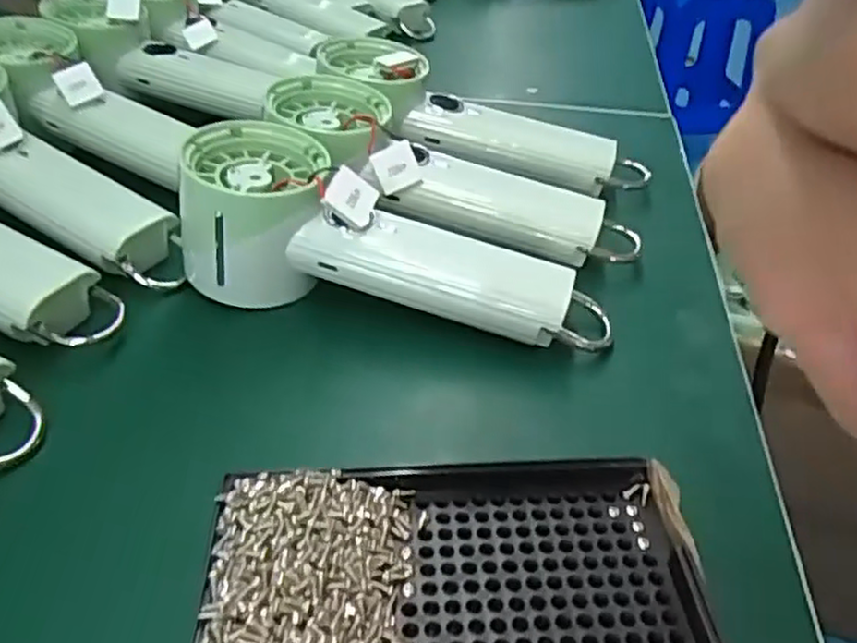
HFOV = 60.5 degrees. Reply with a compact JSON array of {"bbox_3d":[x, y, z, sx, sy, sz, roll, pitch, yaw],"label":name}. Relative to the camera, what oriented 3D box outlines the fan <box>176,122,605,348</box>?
[{"bbox_3d":[-0.015,-0.040,0.325,0.179,0.059,0.062,7,38,6],"label":"fan"}]

